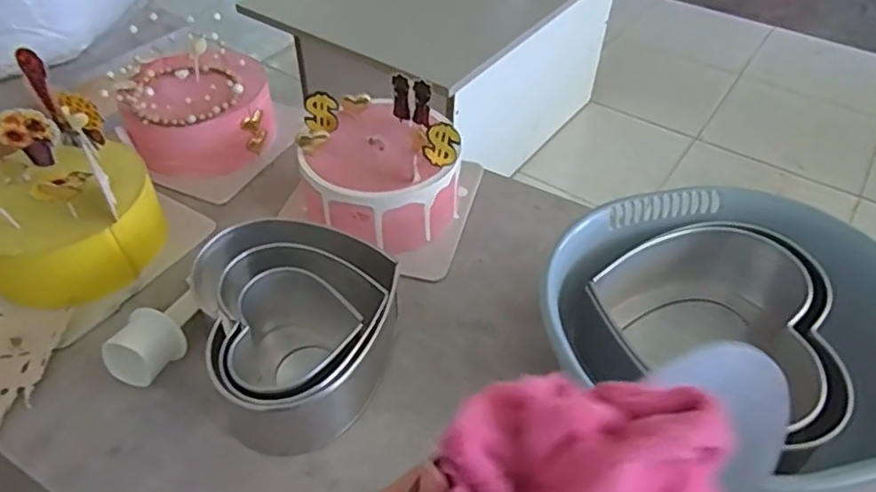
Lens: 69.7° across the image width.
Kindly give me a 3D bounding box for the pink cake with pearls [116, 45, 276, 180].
[{"bbox_3d":[-0.298,-0.175,0.785,0.167,0.104,0.153,-16,48,-16],"label":"pink cake with pearls"}]

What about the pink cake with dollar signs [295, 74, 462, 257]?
[{"bbox_3d":[-0.067,-0.083,0.701,0.168,0.130,0.165,-11,47,-11],"label":"pink cake with dollar signs"}]

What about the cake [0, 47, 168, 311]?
[{"bbox_3d":[-0.381,-0.055,0.623,0.165,0.166,0.155,-27,52,-24],"label":"cake"}]

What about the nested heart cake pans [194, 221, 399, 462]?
[{"bbox_3d":[-0.123,0.068,0.579,0.171,0.087,0.207,-19,49,-18],"label":"nested heart cake pans"}]

